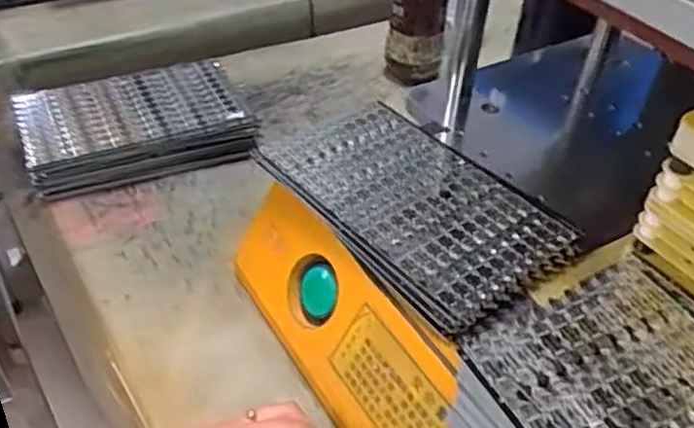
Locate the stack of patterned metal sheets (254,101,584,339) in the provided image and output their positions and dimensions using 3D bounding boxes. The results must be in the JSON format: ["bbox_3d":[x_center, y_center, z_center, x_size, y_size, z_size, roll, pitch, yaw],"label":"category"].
[{"bbox_3d":[0.045,-0.010,0.468,0.119,0.013,0.198,-27,51,-30],"label":"stack of patterned metal sheets"}]

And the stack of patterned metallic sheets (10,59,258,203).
[{"bbox_3d":[-0.193,-0.083,0.639,0.201,0.040,0.127,-13,45,-19],"label":"stack of patterned metallic sheets"}]

